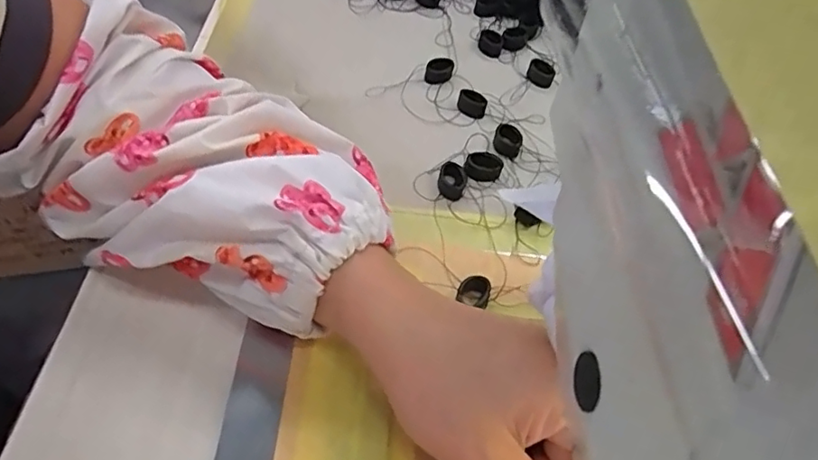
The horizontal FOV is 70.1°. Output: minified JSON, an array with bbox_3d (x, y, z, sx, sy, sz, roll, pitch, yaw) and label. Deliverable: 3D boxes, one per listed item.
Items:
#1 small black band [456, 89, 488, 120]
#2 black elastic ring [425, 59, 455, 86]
[{"bbox_3d":[0.038,-0.078,0.359,0.018,0.011,0.012,17,51,6],"label":"small black band"},{"bbox_3d":[0.020,-0.105,0.381,0.016,0.009,0.021,14,51,4],"label":"black elastic ring"}]

